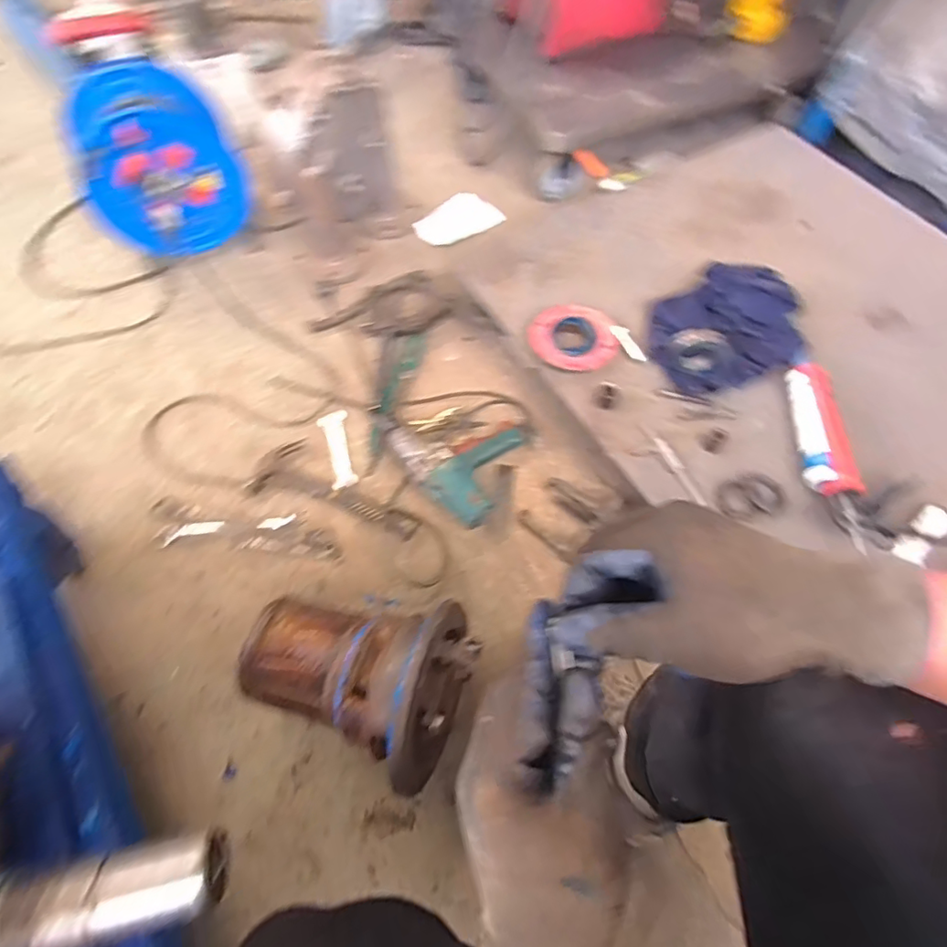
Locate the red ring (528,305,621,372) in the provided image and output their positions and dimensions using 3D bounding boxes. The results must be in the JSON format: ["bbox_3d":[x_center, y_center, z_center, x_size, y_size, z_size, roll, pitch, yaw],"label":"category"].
[{"bbox_3d":[0.189,-0.254,1.015,0.161,0.022,0.153,1,62,-1],"label":"red ring"}]

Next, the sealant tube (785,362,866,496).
[{"bbox_3d":[0.576,-0.081,0.911,0.057,0.047,0.255,3,62,0],"label":"sealant tube"}]

